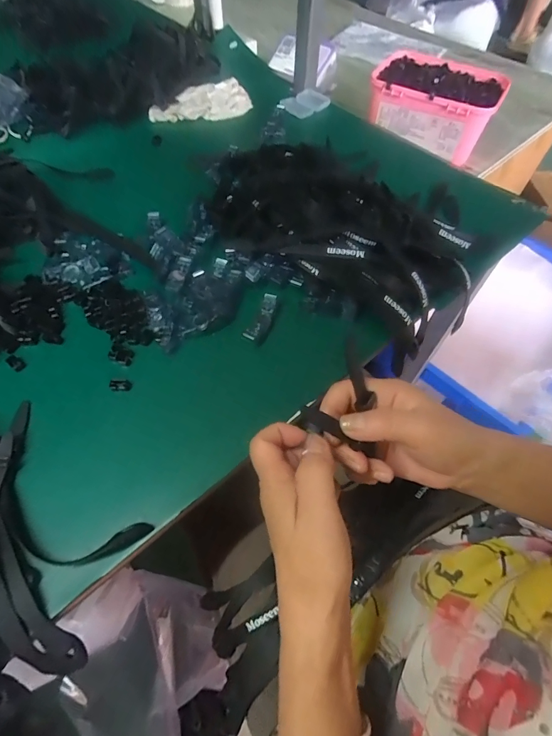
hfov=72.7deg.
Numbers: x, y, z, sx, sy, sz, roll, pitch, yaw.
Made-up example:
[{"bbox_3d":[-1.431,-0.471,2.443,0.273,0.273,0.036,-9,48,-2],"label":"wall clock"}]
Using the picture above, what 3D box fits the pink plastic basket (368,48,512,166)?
[{"bbox_3d":[0.281,-0.476,0.675,0.218,0.087,0.178,29,59,15],"label":"pink plastic basket"}]

